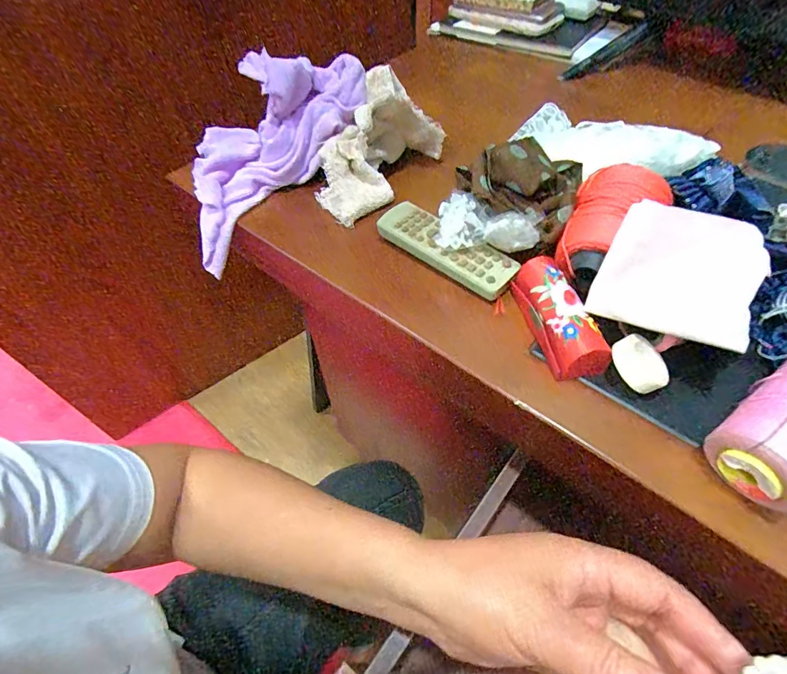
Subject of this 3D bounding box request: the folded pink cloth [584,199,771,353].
[{"bbox_3d":[0.172,-0.038,0.264,0.086,0.015,0.072,18,95,11],"label":"folded pink cloth"}]

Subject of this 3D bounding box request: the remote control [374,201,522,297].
[{"bbox_3d":[0.040,-0.073,0.351,0.119,0.013,0.039,36,62,26],"label":"remote control"}]

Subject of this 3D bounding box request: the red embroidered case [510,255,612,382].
[{"bbox_3d":[0.111,-0.014,0.301,0.031,0.030,0.089,-12,53,-7],"label":"red embroidered case"}]

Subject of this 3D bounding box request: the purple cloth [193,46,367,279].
[{"bbox_3d":[-0.146,-0.198,0.423,0.234,0.087,0.141,-46,59,7],"label":"purple cloth"}]

